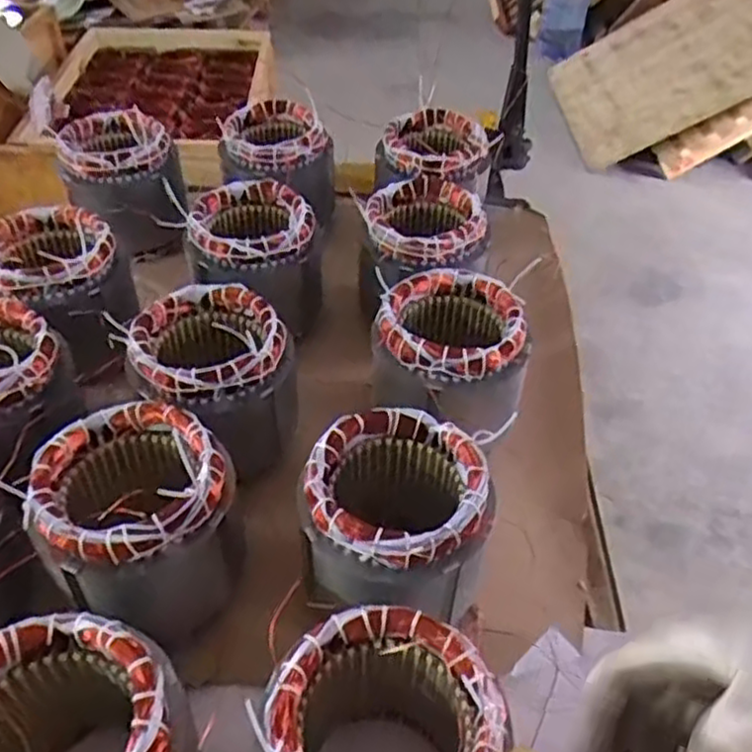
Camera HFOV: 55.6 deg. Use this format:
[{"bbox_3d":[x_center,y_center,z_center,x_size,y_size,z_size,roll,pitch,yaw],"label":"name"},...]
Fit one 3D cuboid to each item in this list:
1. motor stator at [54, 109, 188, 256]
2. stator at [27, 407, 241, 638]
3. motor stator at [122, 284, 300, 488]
[{"bbox_3d":[-0.338,-0.257,0.969,0.154,0.140,0.171,-10,44,-17],"label":"motor stator"},{"bbox_3d":[-0.190,0.115,0.581,0.141,0.139,0.137,3,42,-3],"label":"stator"},{"bbox_3d":[-0.158,0.020,0.726,0.147,0.191,0.135,3,42,-3],"label":"motor stator"}]

